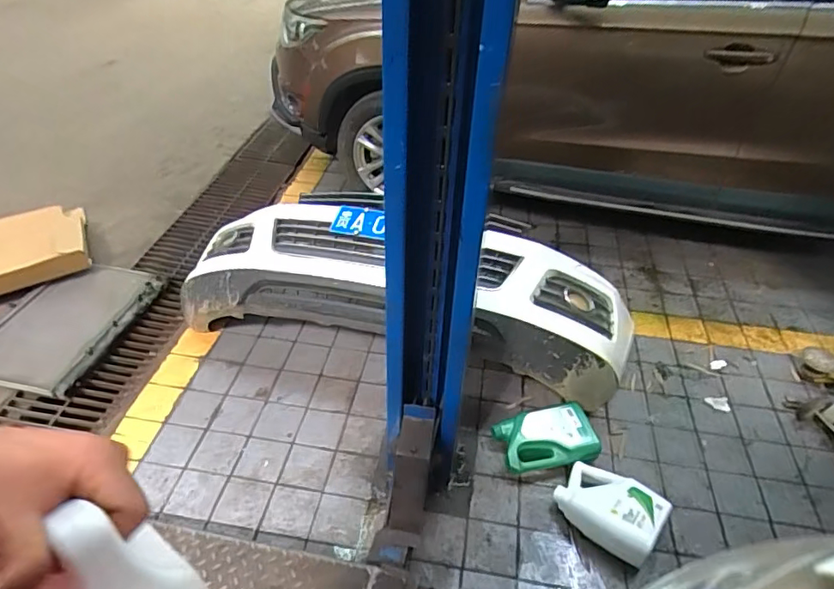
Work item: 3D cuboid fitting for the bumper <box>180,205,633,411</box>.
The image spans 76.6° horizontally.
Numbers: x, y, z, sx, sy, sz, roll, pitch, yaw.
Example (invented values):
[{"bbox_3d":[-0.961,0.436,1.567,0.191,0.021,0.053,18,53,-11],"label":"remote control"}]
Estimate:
[{"bbox_3d":[-0.090,-0.017,1.913,1.687,0.435,0.367,11,42,11],"label":"bumper"}]

